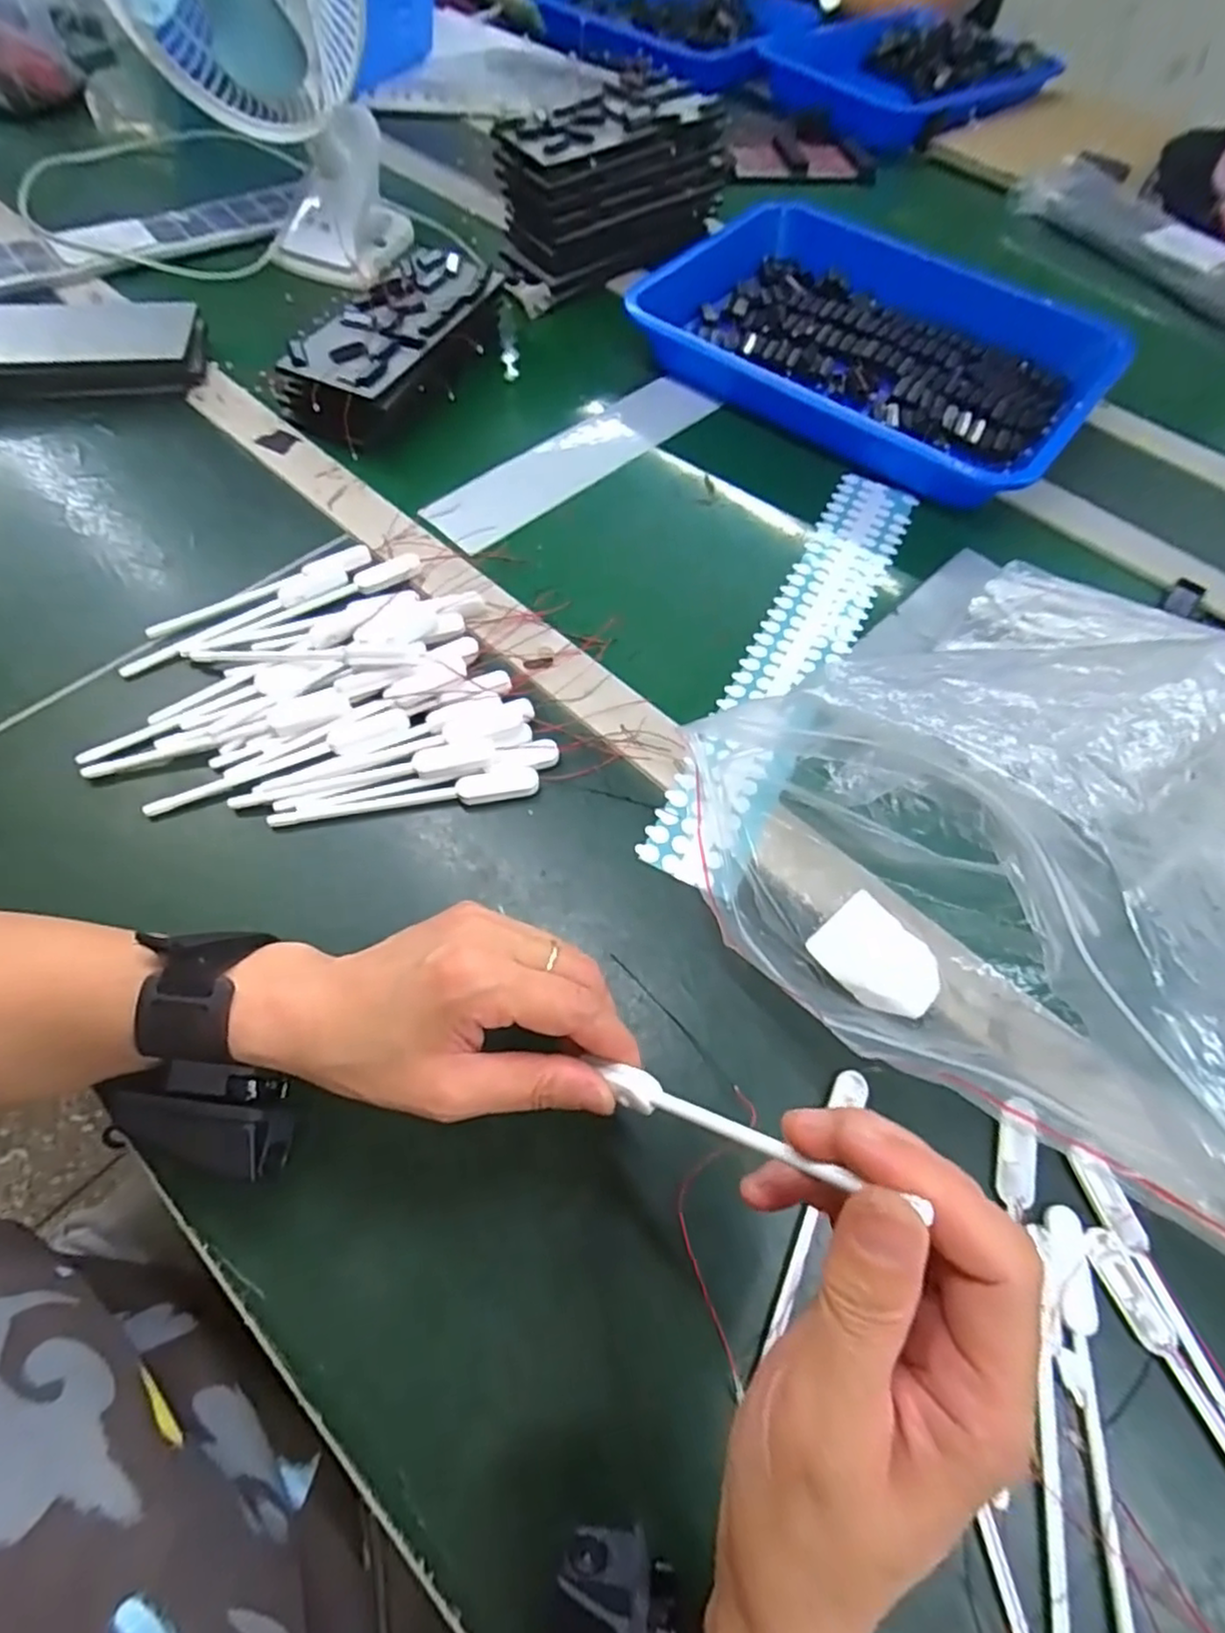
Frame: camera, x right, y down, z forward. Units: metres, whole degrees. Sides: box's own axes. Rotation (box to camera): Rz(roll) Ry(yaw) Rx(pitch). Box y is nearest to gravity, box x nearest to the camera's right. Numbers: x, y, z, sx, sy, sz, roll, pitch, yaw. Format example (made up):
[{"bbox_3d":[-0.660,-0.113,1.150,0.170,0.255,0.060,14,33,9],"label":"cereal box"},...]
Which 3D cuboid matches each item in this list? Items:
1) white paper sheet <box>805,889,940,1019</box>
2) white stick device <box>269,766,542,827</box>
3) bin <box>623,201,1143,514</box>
[{"bbox_3d":[0.132,0.071,0.343,0.045,0.009,0.059,-38,69,-21],"label":"white paper sheet"},{"bbox_3d":[-0.114,-0.009,0.382,0.144,0.008,0.015,-9,62,-8],"label":"white stick device"},{"bbox_3d":[0.223,-0.407,0.603,0.368,0.056,0.264,35,65,15],"label":"bin"}]

